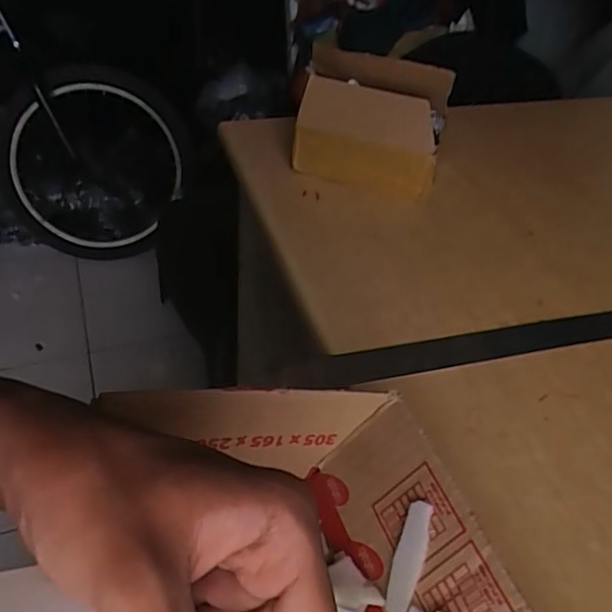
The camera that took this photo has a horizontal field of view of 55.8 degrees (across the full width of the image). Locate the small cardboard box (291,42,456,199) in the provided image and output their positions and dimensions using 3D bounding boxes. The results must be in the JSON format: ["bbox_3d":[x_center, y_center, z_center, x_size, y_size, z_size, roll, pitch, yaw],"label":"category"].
[{"bbox_3d":[0.061,-0.177,0.560,0.137,0.114,0.073,14,43,9],"label":"small cardboard box"}]

